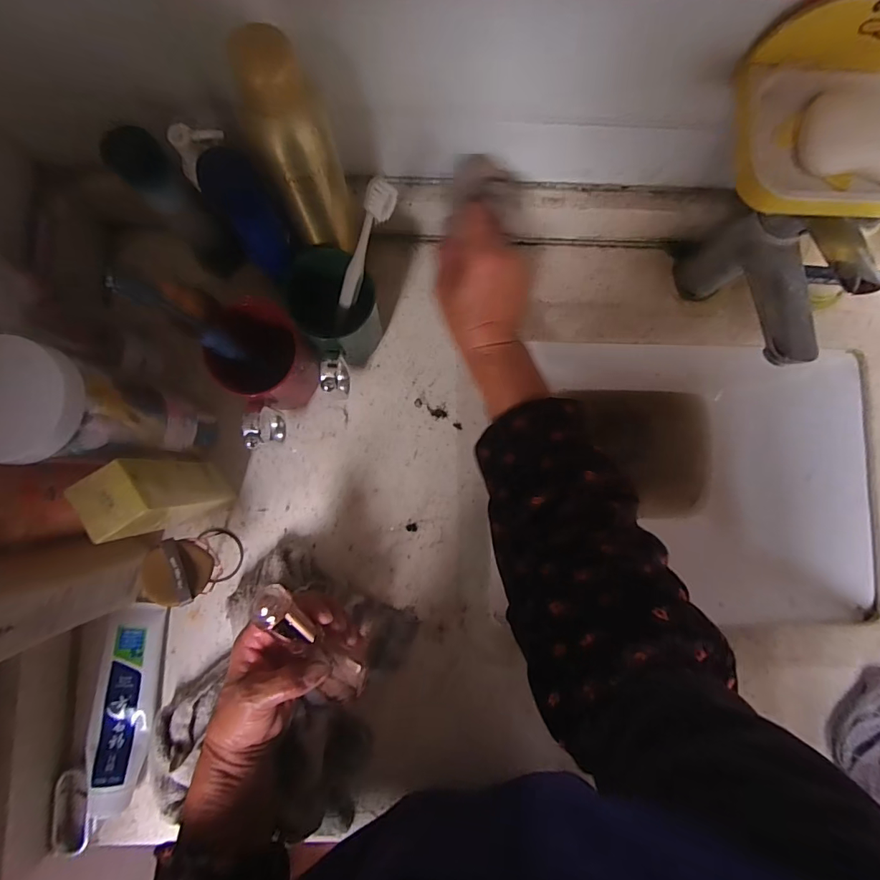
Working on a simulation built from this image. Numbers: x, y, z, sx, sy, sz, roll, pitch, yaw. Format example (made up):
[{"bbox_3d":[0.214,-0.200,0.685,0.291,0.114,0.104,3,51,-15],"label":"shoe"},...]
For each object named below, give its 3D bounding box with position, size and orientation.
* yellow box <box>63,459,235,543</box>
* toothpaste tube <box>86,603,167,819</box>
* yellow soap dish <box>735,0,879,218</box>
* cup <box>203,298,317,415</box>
[{"bbox_3d":[-0.215,0.044,0.370,0.042,0.153,0.047,-30,87,-4],"label":"yellow box"},{"bbox_3d":[-0.279,0.235,0.413,0.050,0.028,0.169,3,85,-2],"label":"toothpaste tube"},{"bbox_3d":[0.259,-0.196,0.281,0.147,0.070,0.098,-1,85,-2],"label":"yellow soap dish"},{"bbox_3d":[-0.150,-0.071,0.407,0.073,0.102,0.078,0,85,-2],"label":"cup"}]

